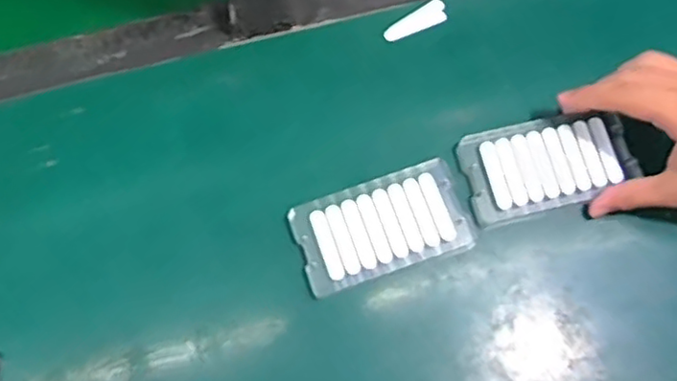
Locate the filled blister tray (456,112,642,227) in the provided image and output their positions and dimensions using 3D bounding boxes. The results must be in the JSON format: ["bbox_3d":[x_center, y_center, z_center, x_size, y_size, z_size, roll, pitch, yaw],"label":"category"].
[{"bbox_3d":[0.155,-0.020,0.479,0.120,0.008,0.066,-13,72,-3],"label":"filled blister tray"}]

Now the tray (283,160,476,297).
[{"bbox_3d":[0.030,0.026,0.467,0.118,0.008,0.070,-19,73,-4],"label":"tray"}]

